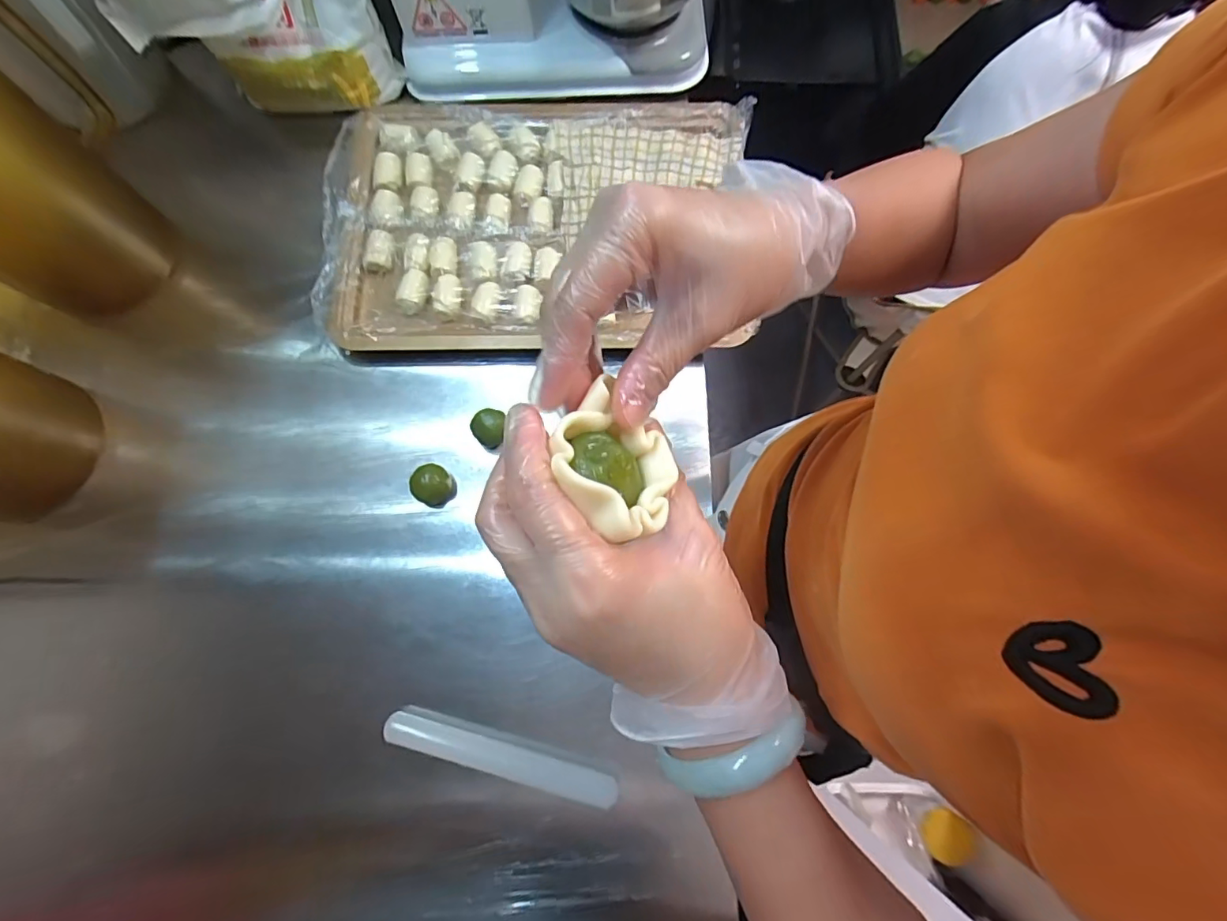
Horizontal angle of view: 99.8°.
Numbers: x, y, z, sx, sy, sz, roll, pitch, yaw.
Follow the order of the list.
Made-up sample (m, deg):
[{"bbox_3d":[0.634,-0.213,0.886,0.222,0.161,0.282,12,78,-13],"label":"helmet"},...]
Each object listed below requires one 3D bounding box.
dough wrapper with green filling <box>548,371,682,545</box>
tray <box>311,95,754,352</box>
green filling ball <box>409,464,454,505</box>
[{"bbox_3d":[0.001,0.000,0.189,0.041,0.035,0.048,-44,80,-8],"label":"dough wrapper with green filling"},{"bbox_3d":[-0.092,-0.284,0.611,0.492,0.038,0.346,0,77,1],"label":"tray"},{"bbox_3d":[-0.189,0.025,0.536,0.035,0.031,0.040,16,76,4],"label":"green filling ball"}]

